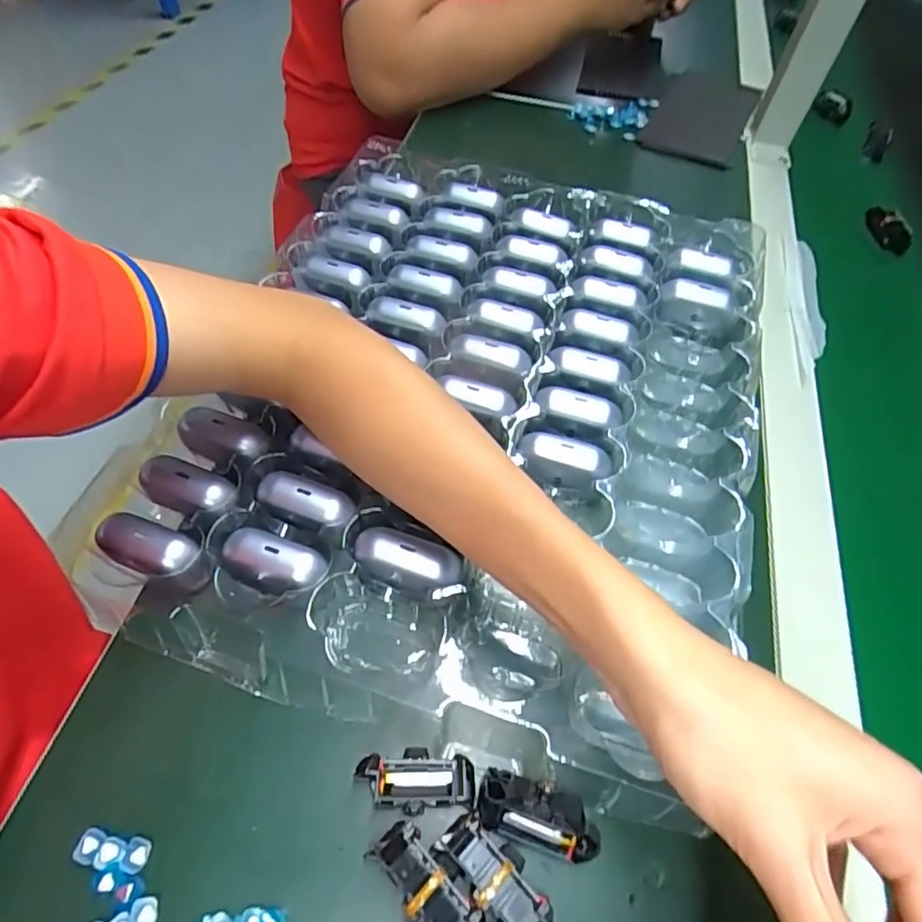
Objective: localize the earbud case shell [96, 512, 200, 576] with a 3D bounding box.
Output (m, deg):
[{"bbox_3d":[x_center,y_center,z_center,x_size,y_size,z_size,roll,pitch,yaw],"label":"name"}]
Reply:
[{"bbox_3d":[-0.166,0.046,0.308,0.054,0.014,0.026,16,57,7],"label":"earbud case shell"}]

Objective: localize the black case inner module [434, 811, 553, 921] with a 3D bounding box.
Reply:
[{"bbox_3d":[0.015,0.179,0.251,0.025,0.020,0.052,-36,65,-24],"label":"black case inner module"}]

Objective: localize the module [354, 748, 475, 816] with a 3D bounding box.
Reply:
[{"bbox_3d":[-0.021,0.149,0.268,0.052,0.023,0.024,-1,56,-5],"label":"module"}]

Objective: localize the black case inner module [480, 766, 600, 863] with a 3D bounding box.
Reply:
[{"bbox_3d":[0.035,0.160,0.260,0.054,0.024,0.025,15,56,6],"label":"black case inner module"}]

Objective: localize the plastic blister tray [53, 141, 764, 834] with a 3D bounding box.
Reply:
[{"bbox_3d":[0.012,-0.053,0.393,0.347,0.042,0.429,17,57,7],"label":"plastic blister tray"}]

